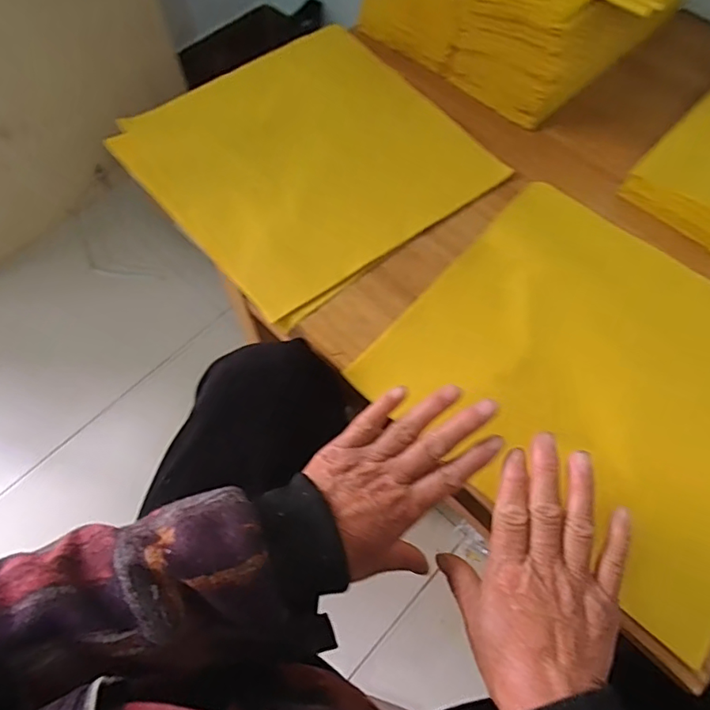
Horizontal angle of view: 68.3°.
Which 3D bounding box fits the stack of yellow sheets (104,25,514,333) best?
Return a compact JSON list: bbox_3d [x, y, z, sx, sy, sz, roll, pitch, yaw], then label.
[{"bbox_3d":[-0.053,-0.220,0.558,0.305,0.014,0.316,-37,70,-16],"label":"stack of yellow sheets"}]

